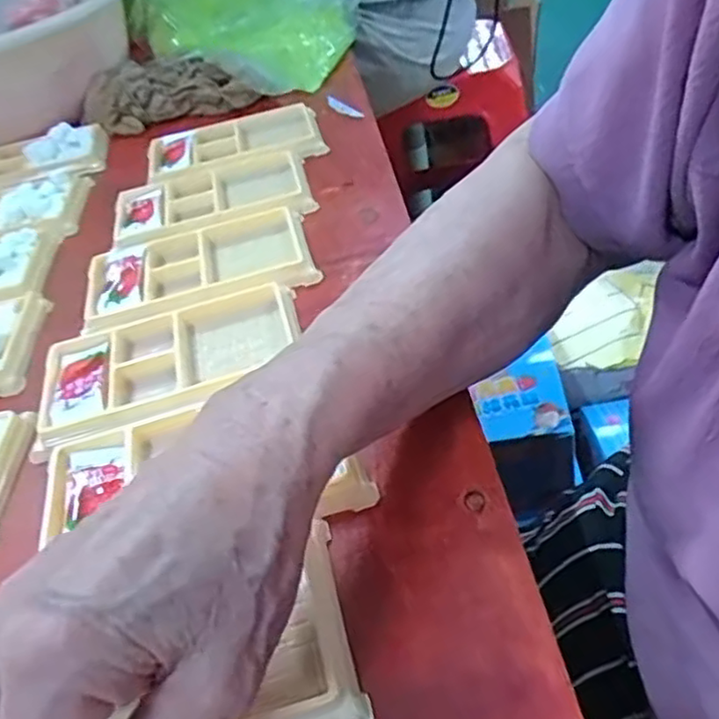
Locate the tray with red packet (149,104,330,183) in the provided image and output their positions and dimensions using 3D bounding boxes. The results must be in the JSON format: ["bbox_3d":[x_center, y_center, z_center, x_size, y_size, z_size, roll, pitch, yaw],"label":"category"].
[{"bbox_3d":[-0.096,-0.168,0.541,0.134,0.016,0.076,-17,42,-6],"label":"tray with red packet"}]

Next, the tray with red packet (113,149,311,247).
[{"bbox_3d":[-0.102,-0.111,0.475,0.131,0.014,0.083,-18,42,-7],"label":"tray with red packet"}]

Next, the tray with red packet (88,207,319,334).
[{"bbox_3d":[-0.095,-0.056,0.410,0.132,0.012,0.082,-17,42,-5],"label":"tray with red packet"}]

